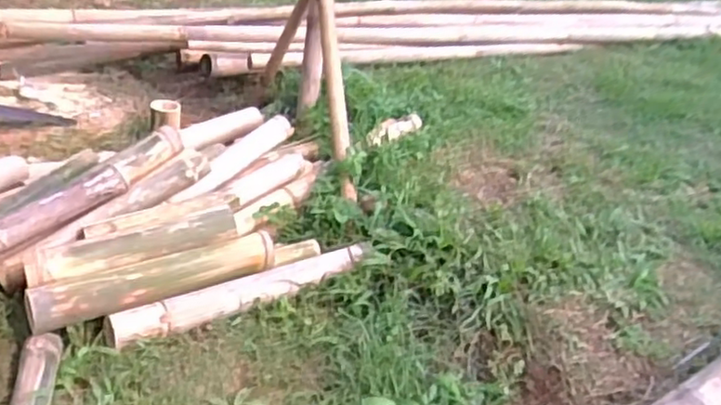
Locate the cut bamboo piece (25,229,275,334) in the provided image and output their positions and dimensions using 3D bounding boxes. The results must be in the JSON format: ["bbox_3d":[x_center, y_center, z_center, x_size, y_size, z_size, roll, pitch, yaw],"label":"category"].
[{"bbox_3d":[-0.351,0.134,1.186,0.436,0.067,0.060,-14,35,-31],"label":"cut bamboo piece"}]

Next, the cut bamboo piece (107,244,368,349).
[{"bbox_3d":[-0.210,0.166,1.255,0.497,0.043,0.059,-12,33,-33],"label":"cut bamboo piece"}]

